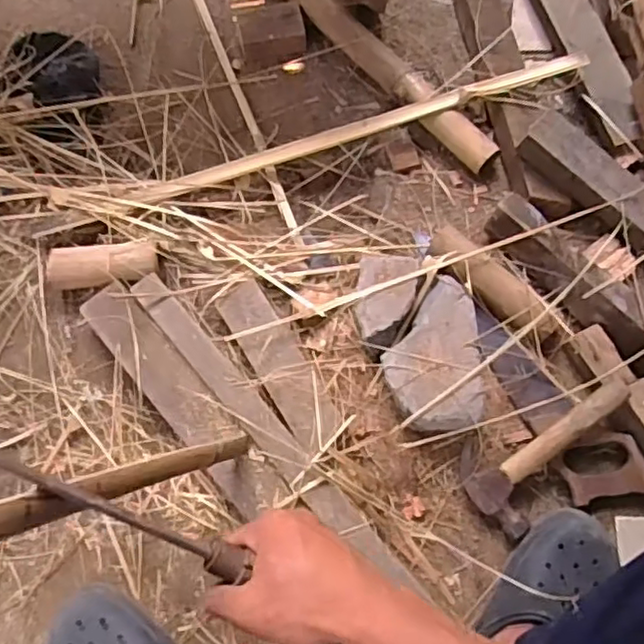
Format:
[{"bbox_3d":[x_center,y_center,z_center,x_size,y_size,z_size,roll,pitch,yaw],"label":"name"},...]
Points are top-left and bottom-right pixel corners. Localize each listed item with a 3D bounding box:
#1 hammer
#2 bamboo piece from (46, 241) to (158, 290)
[{"bbox_3d":[0.264,0.144,0.763,0.216,0.031,0.107,-39,75,4],"label":"hammer"},{"bbox_3d":[-0.281,-0.068,0.845,0.144,0.056,0.054,-5,70,-3],"label":"bamboo piece"}]

